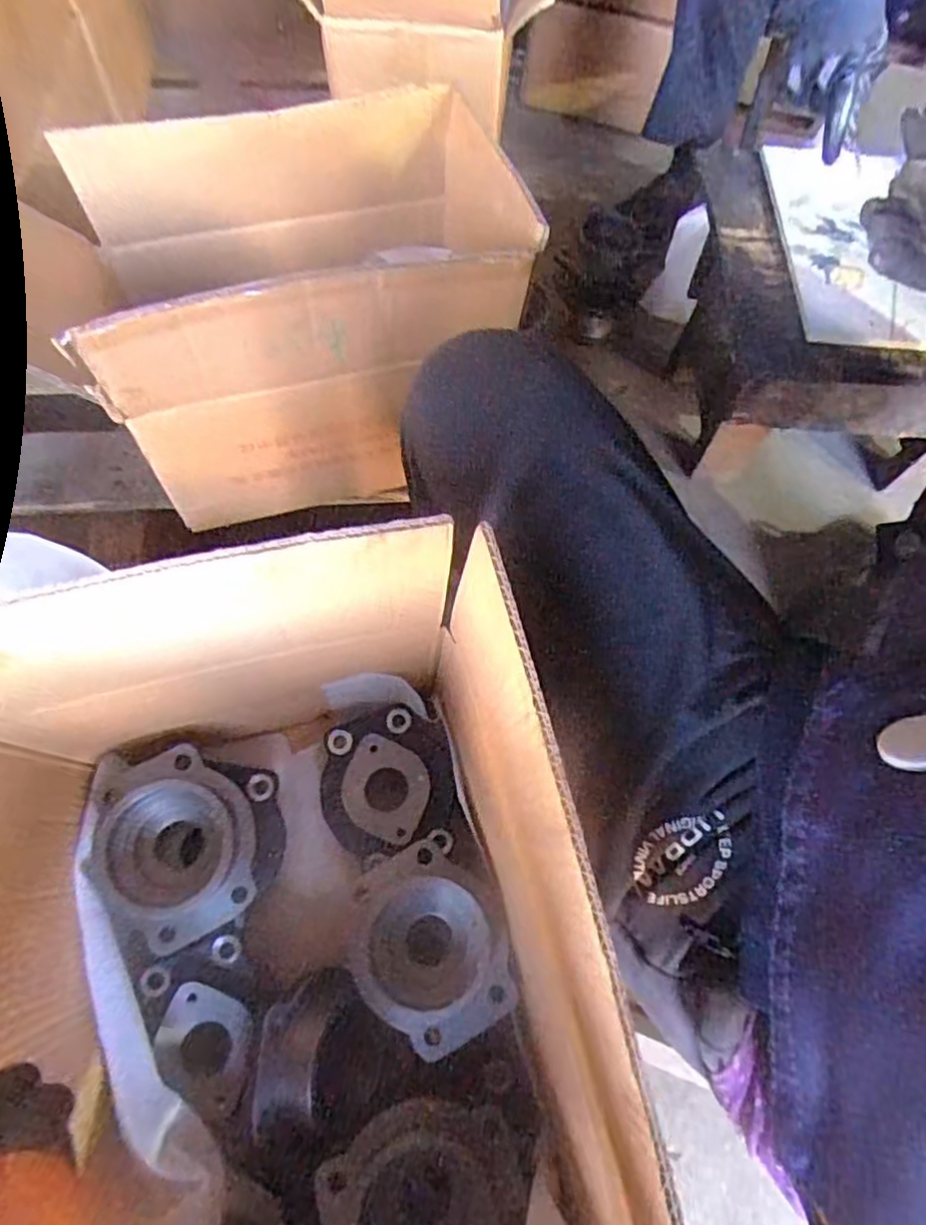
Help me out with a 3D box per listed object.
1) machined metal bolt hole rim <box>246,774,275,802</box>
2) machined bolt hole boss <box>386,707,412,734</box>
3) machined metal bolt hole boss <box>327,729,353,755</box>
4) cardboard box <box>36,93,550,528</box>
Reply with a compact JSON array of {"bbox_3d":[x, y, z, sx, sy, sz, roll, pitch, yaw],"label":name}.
[{"bbox_3d":[-0.157,0.136,0.523,0.021,0.004,0.021,6,71,-19],"label":"machined metal bolt hole rim"},{"bbox_3d":[-0.052,0.087,0.544,0.020,0.007,0.020,1,65,-3],"label":"machined bolt hole boss"},{"bbox_3d":[-0.097,0.103,0.534,0.020,0.008,0.021,1,65,-3],"label":"machined metal bolt hole boss"},{"bbox_3d":[-0.134,-0.273,0.611,0.342,0.243,0.253,-14,66,-10],"label":"cardboard box"}]

